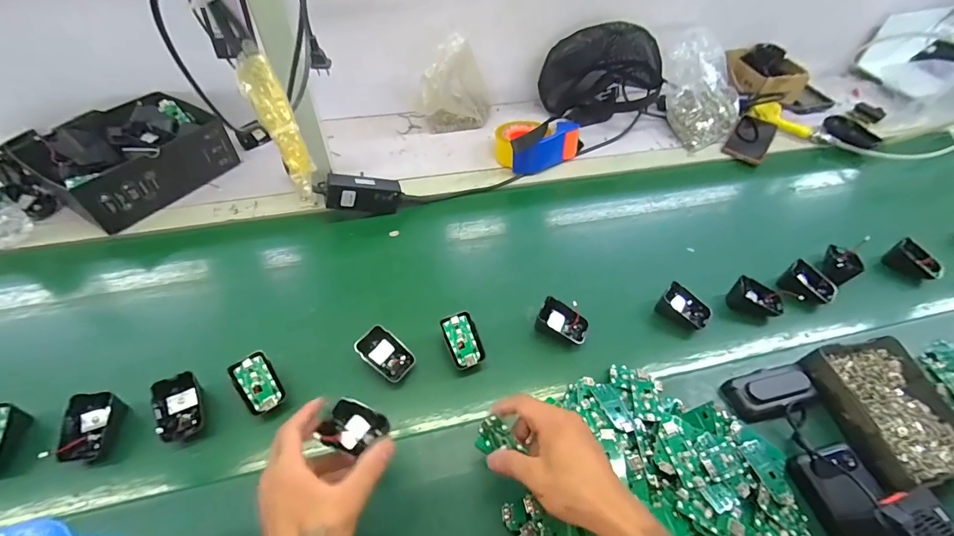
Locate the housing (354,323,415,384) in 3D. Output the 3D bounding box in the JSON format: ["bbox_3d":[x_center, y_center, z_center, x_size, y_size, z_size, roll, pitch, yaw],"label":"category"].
[{"bbox_3d":[-0.114,0.108,0.503,0.070,0.015,0.044,43,61,-1],"label":"housing"}]

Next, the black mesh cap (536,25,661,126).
[{"bbox_3d":[0.252,-0.402,0.852,0.226,0.175,0.115,-3,48,-2],"label":"black mesh cap"}]

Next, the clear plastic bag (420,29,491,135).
[{"bbox_3d":[-0.042,-0.352,0.800,0.130,0.164,0.091,3,48,3],"label":"clear plastic bag"}]

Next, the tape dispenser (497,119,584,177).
[{"bbox_3d":[0.110,-0.247,0.776,0.161,0.077,0.108,-24,52,-20],"label":"tape dispenser"}]

